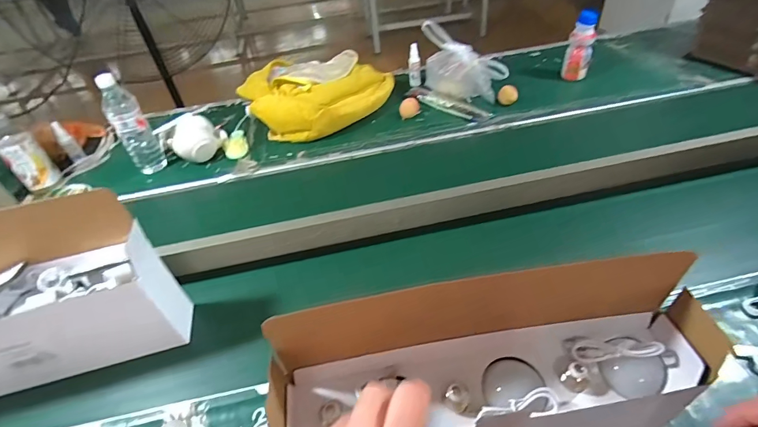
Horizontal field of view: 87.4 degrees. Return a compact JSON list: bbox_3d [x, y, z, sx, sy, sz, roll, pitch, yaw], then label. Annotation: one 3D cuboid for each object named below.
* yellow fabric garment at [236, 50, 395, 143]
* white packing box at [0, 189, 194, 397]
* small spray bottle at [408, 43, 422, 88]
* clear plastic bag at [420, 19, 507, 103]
[{"bbox_3d":[-0.174,-0.337,1.079,0.357,0.117,0.323,-26,46,-21],"label":"yellow fabric garment"},{"bbox_3d":[-0.483,0.120,0.532,0.363,0.218,0.119,-14,43,-9],"label":"white packing box"},{"bbox_3d":[0.104,-0.420,1.135,0.037,0.120,0.028,-2,42,4],"label":"small spray bottle"},{"bbox_3d":[0.220,-0.383,1.024,0.214,0.179,0.097,8,44,14],"label":"clear plastic bag"}]

